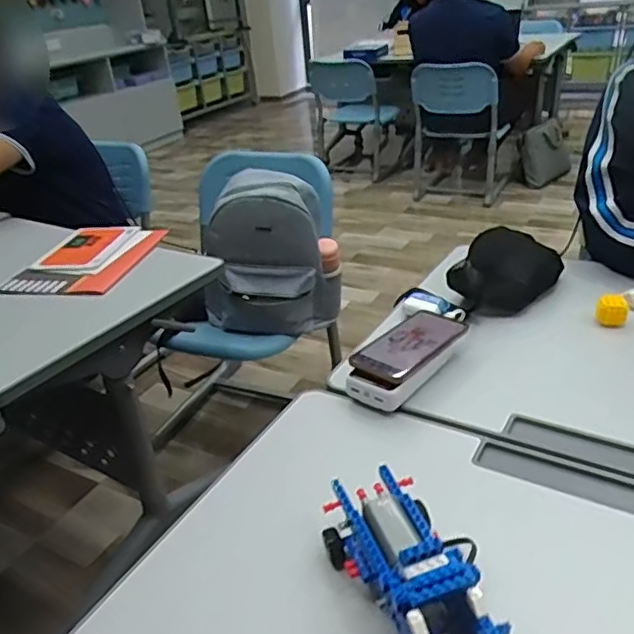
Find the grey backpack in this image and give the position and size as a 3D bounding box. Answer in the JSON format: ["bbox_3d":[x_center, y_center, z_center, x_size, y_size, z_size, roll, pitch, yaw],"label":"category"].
[{"bbox_3d":[-0.110,-0.120,1.370,0.312,0.375,0.137,-8,30,-4],"label":"grey backpack"}]

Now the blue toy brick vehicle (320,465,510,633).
[{"bbox_3d":[0.086,0.201,0.457,0.135,0.089,0.216,-11,30,-8],"label":"blue toy brick vehicle"}]

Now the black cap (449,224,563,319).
[{"bbox_3d":[0.289,-0.072,0.926,0.133,0.069,0.226,14,35,31],"label":"black cap"}]

